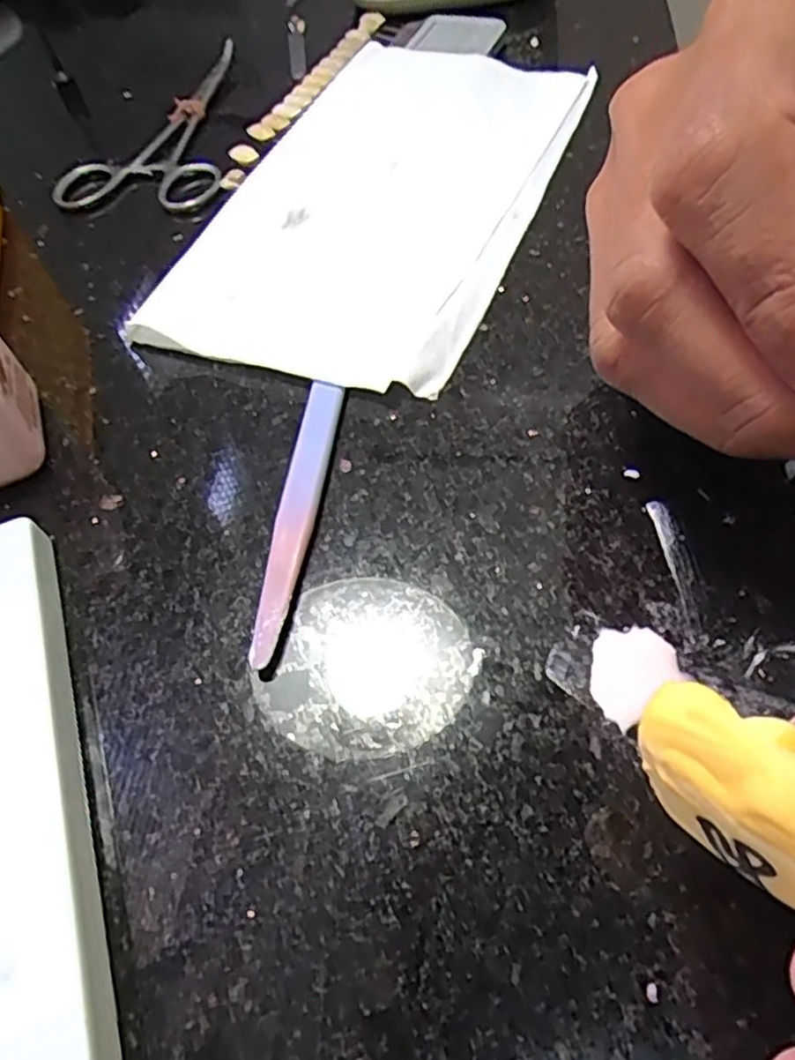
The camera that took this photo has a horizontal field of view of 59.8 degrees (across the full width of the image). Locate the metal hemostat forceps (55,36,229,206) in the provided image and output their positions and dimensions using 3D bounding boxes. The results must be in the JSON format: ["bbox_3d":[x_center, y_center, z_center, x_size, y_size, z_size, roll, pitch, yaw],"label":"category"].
[{"bbox_3d":[-0.105,-0.169,0.290,0.067,0.015,0.124,-5,53,1],"label":"metal hemostat forceps"}]

